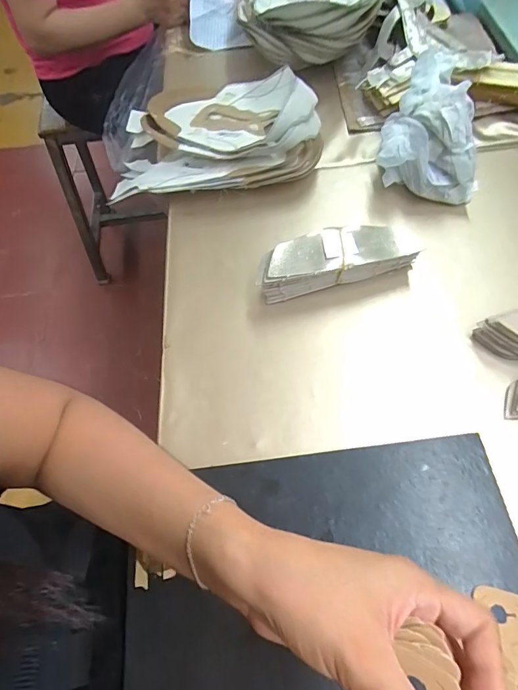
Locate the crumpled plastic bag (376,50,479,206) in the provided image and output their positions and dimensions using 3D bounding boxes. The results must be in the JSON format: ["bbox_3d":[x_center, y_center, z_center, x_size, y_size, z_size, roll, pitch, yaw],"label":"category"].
[{"bbox_3d":[0.220,-0.274,0.548,0.121,0.099,0.175,13,62,10],"label":"crumpled plastic bag"}]

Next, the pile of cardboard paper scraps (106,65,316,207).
[{"bbox_3d":[-0.070,-0.303,0.616,0.295,0.087,0.239,-5,61,0],"label":"pile of cardboard paper scraps"}]

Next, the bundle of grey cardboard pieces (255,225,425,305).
[{"bbox_3d":[0.083,-0.097,0.477,0.174,0.057,0.053,-11,61,-3],"label":"bundle of grey cardboard pieces"}]

